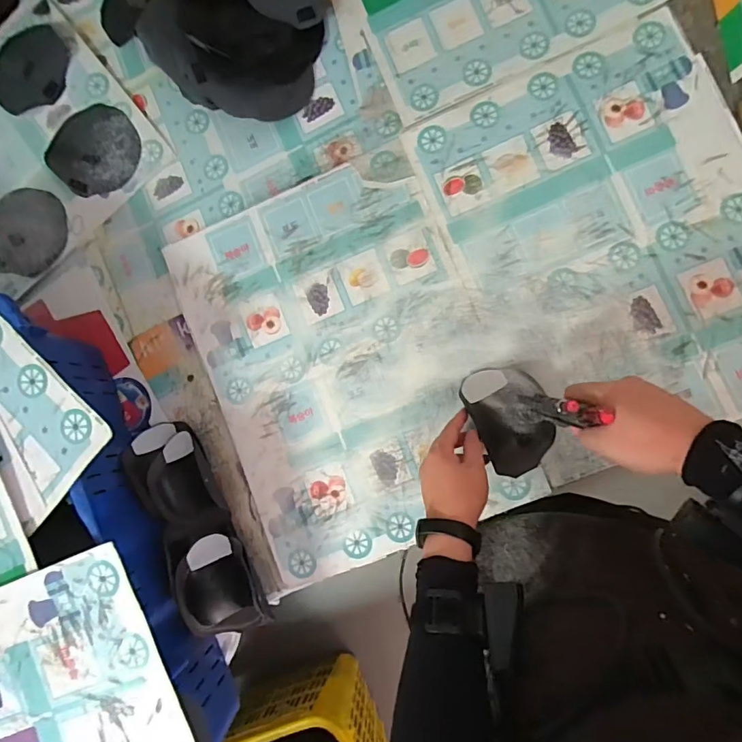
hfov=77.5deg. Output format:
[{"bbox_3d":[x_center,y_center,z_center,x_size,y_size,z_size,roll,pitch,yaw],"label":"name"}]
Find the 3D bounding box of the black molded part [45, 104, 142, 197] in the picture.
[{"bbox_3d":[-0.443,-0.355,0.736,0.149,0.012,0.139,-1,87,9],"label":"black molded part"}]

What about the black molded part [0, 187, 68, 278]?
[{"bbox_3d":[-0.565,-0.226,0.744,0.150,0.018,0.140,-1,87,9],"label":"black molded part"}]

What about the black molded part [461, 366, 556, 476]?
[{"bbox_3d":[0.182,0.060,0.597,0.094,0.043,0.139,-26,83,7],"label":"black molded part"}]

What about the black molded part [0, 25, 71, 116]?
[{"bbox_3d":[-0.565,-0.504,0.765,0.130,0.015,0.152,-4,86,9],"label":"black molded part"}]

